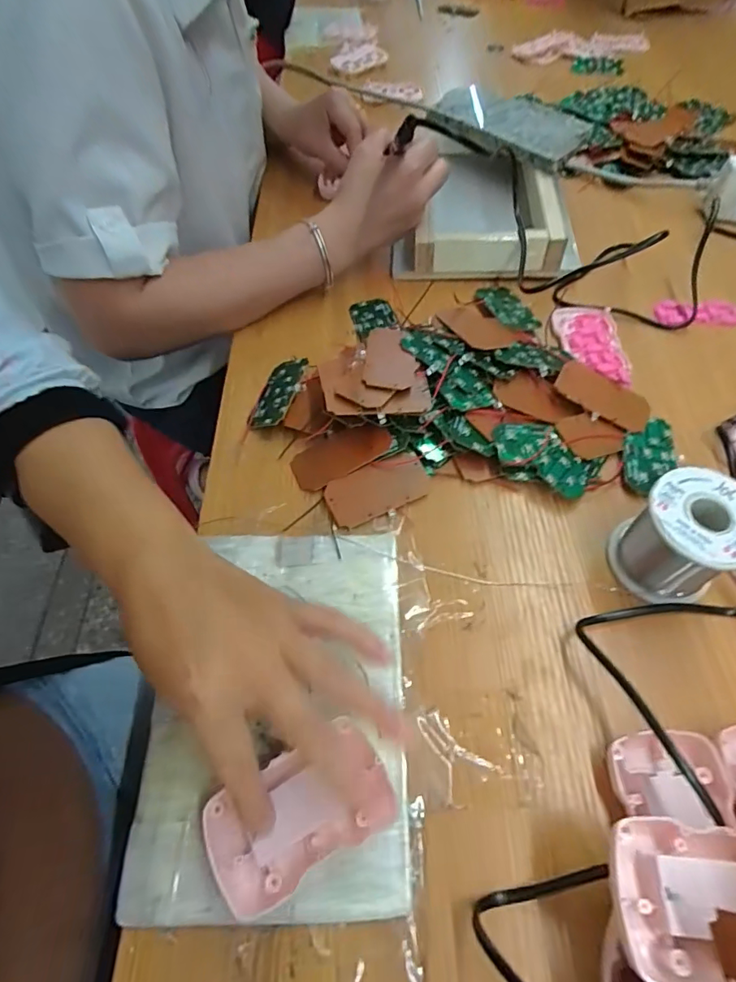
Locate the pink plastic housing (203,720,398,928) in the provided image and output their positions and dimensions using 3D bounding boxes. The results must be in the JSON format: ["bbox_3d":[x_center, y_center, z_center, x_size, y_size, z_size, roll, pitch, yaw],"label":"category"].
[{"bbox_3d":[-0.034,0.158,0.246,0.090,0.017,0.053,-28,61,-14],"label":"pink plastic housing"}]

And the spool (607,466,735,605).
[{"bbox_3d":[0.189,0.029,0.301,0.064,0.061,0.060,-29,61,-14],"label":"spool"}]

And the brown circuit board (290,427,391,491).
[{"bbox_3d":[-0.020,-0.028,0.370,0.073,0.004,0.036,-28,61,-3],"label":"brown circuit board"}]

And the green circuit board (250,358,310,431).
[{"bbox_3d":[-0.071,-0.080,0.405,0.038,0.005,0.070,1,58,28],"label":"green circuit board"}]

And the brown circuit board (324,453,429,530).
[{"bbox_3d":[0.007,-0.001,0.356,0.074,0.004,0.038,-23,66,-13],"label":"brown circuit board"}]

